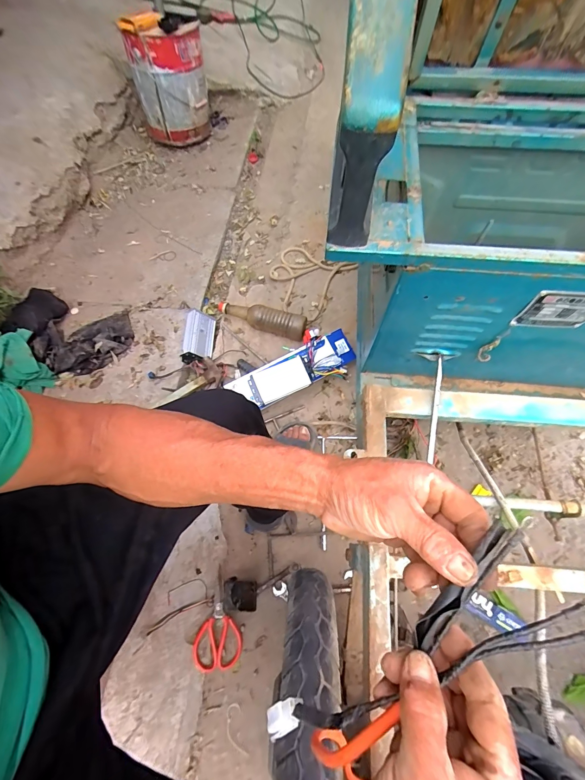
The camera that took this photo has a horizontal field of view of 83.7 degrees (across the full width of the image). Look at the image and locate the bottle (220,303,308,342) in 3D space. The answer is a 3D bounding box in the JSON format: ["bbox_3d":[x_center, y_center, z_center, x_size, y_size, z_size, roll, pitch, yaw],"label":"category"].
[{"bbox_3d":[-0.100,-0.227,1.049,0.304,0.068,0.065,17,68,9],"label":"bottle"}]

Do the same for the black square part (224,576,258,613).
[{"bbox_3d":[-0.120,0.477,0.761,0.078,0.028,0.062,2,67,3],"label":"black square part"}]

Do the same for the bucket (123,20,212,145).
[{"bbox_3d":[-0.480,-1.207,1.307,0.281,0.380,0.308,-1,66,2],"label":"bucket"}]

